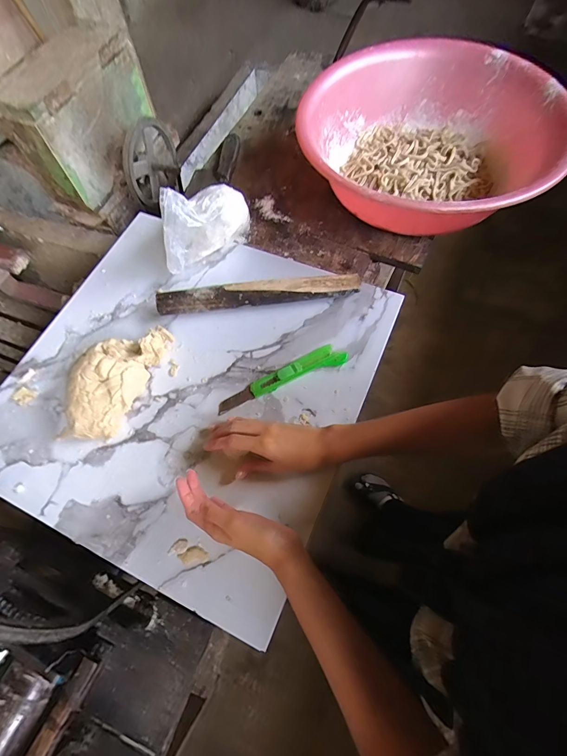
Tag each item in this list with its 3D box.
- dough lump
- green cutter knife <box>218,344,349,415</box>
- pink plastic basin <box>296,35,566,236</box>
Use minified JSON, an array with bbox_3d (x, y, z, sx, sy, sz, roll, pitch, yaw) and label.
[{"bbox_3d":[-0.235,0.000,0.485,0.084,0.061,0.175,21,67,11],"label":"dough lump"},{"bbox_3d":[-0.002,0.000,0.494,0.190,0.019,0.031,-23,66,-9],"label":"green cutter knife"},{"bbox_3d":[0.233,-0.393,0.593,0.403,0.126,0.406,-1,65,2],"label":"pink plastic basin"}]

